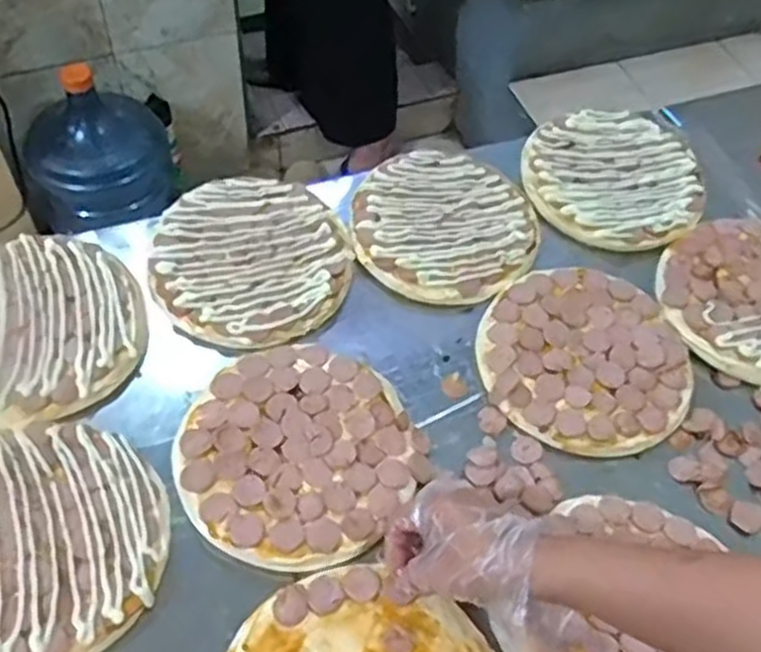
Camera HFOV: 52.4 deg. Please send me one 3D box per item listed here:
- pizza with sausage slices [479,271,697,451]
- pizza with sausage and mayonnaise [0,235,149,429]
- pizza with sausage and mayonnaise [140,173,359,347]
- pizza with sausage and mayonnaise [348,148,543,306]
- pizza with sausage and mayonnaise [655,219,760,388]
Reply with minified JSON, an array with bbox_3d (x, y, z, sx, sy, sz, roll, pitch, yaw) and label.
[{"bbox_3d":[0.195,0.026,0.731,0.194,0.010,0.193,-36,64,-24],"label":"pizza with sausage slices"},{"bbox_3d":[-0.319,0.002,0.704,0.191,0.028,0.193,1,55,-2],"label":"pizza with sausage and mayonnaise"},{"bbox_3d":[-0.129,-0.069,0.770,0.191,0.026,0.192,-24,59,-18],"label":"pizza with sausage and mayonnaise"},{"bbox_3d":[0.069,-0.110,0.818,0.193,0.028,0.186,1,55,-2],"label":"pizza with sausage and mayonnaise"},{"bbox_3d":[0.382,-0.029,0.784,0.193,0.024,0.196,1,55,-2],"label":"pizza with sausage and mayonnaise"}]

